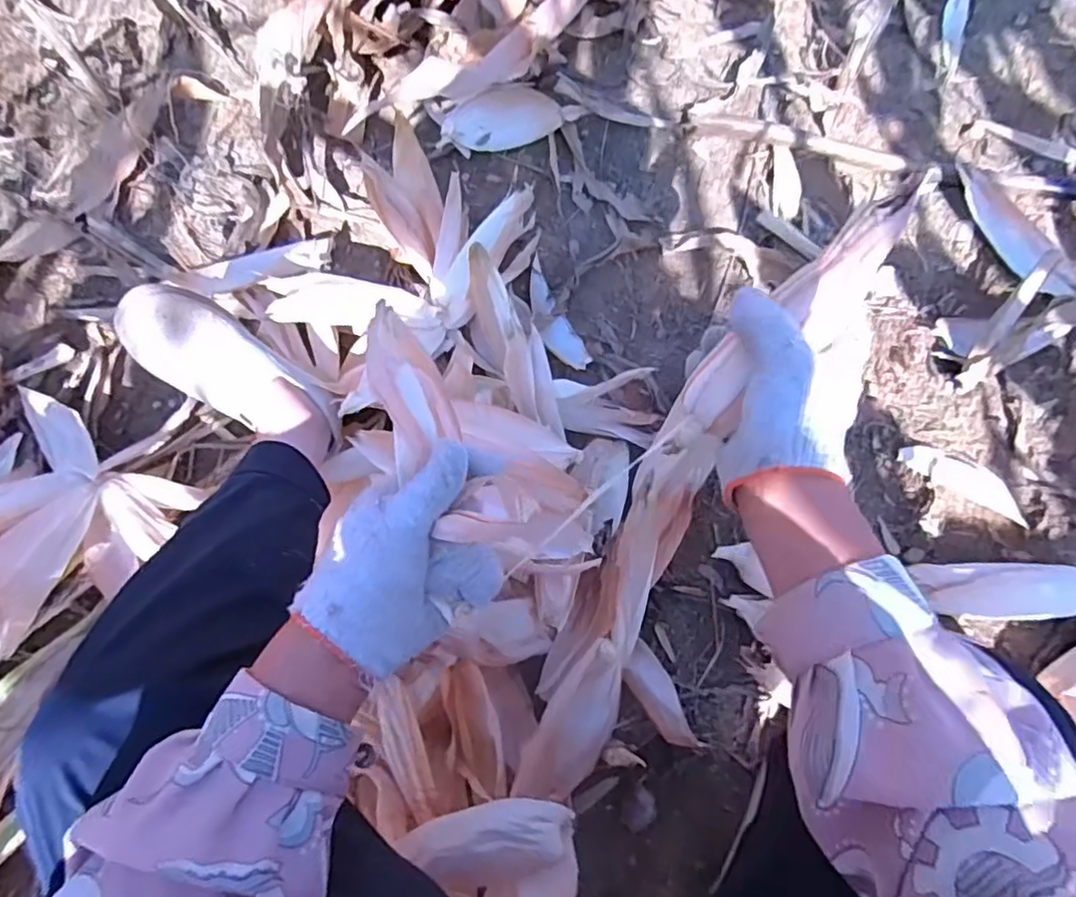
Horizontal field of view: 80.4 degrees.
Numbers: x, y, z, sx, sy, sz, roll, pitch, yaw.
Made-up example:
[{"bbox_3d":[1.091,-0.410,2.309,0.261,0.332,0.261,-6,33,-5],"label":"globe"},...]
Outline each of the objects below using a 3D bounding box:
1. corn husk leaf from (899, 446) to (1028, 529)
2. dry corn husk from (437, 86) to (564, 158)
[{"bbox_3d":[0.516,0.036,0.772,0.150,0.015,0.049,25,73,11],"label":"corn husk leaf"},{"bbox_3d":[-0.055,-0.466,0.907,0.170,0.075,0.022,-7,31,10],"label":"dry corn husk"}]

